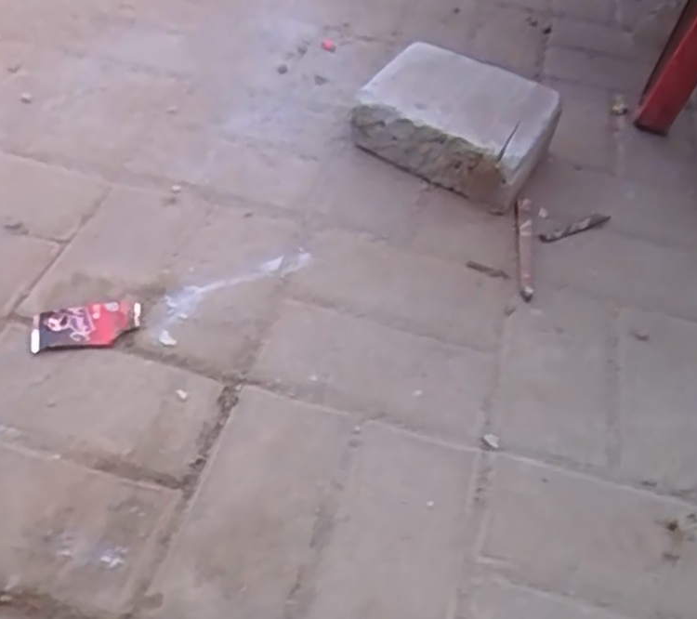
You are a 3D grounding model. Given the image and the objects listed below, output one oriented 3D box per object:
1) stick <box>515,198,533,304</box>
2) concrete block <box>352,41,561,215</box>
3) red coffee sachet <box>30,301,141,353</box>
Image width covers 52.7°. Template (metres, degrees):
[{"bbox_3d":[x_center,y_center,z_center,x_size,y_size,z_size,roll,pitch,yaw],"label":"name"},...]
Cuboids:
[{"bbox_3d":[0.183,-0.065,0.728,0.016,0.011,0.142,9,47,2],"label":"stick"},{"bbox_3d":[0.127,-0.216,0.814,0.212,0.084,0.161,27,50,18],"label":"concrete block"},{"bbox_3d":[-0.225,0.014,0.605,0.088,0.016,0.040,-9,49,-14],"label":"red coffee sachet"}]

